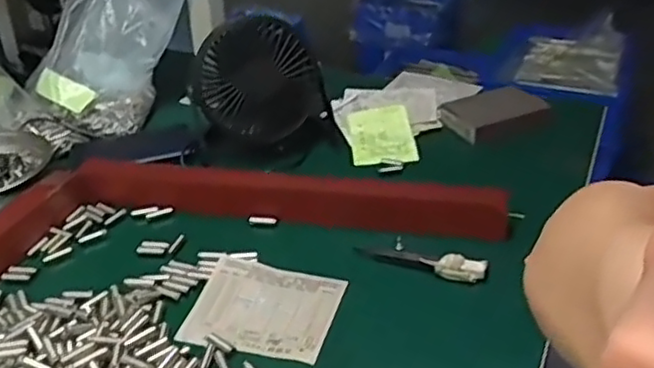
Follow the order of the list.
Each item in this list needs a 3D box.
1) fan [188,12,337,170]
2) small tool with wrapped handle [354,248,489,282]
[{"bbox_3d":[-0.066,-0.098,0.726,0.147,0.147,0.064,-6,30,-9],"label":"fan"},{"bbox_3d":[0.075,0.061,0.560,0.106,0.021,0.016,14,33,24],"label":"small tool with wrapped handle"}]

